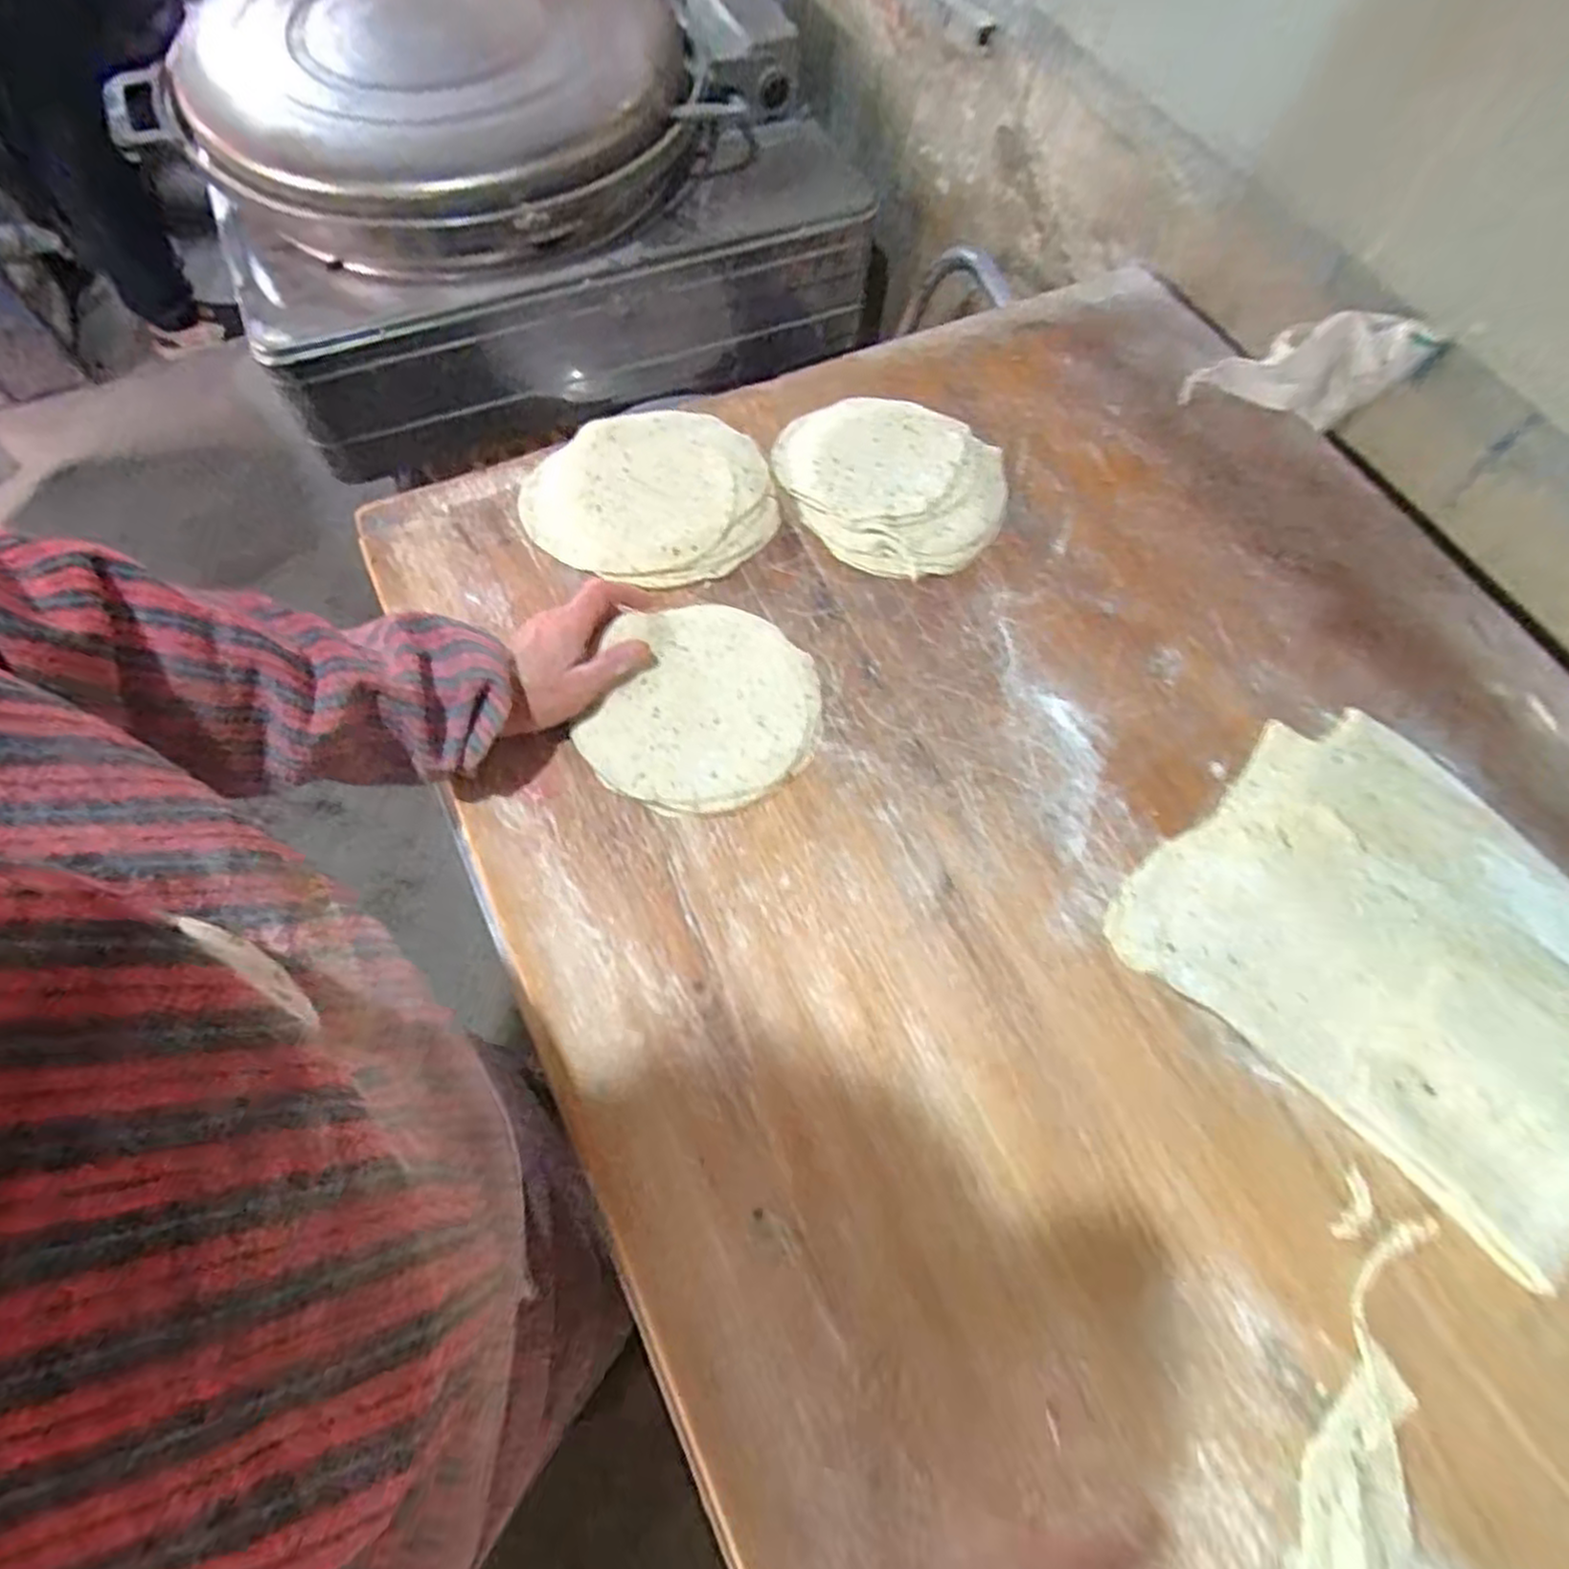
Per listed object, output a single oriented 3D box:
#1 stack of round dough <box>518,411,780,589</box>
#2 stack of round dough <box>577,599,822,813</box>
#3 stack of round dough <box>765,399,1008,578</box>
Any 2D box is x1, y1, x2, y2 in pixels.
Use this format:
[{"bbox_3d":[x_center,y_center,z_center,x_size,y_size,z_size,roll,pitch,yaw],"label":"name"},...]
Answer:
[{"bbox_3d":[-0.110,-0.234,0.623,0.192,0.020,0.170,-17,69,-9],"label":"stack of round dough"},{"bbox_3d":[-0.054,-0.057,0.545,0.155,0.016,0.162,15,67,4],"label":"stack of round dough"},{"bbox_3d":[0.084,-0.248,0.620,0.186,0.022,0.156,42,72,14],"label":"stack of round dough"}]

